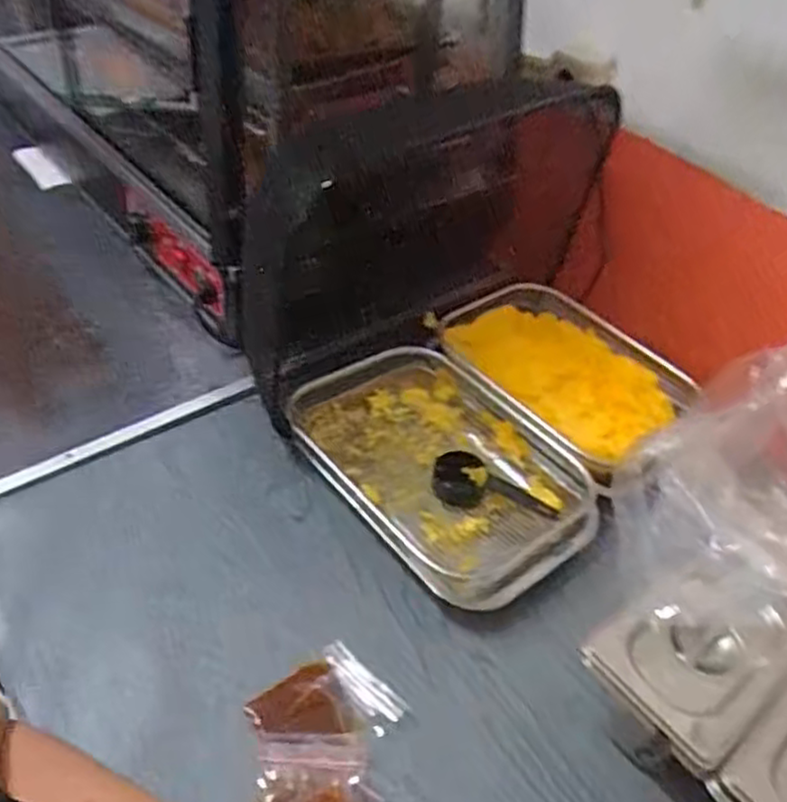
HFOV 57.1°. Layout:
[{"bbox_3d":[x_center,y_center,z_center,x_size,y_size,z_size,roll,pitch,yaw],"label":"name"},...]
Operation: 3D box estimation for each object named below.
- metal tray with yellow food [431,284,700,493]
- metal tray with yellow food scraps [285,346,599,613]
[{"bbox_3d":[0.198,-0.039,0.862,0.229,0.056,0.291,-24,53,-30],"label":"metal tray with yellow food"},{"bbox_3d":[0.047,0.064,0.749,0.204,0.042,0.305,-25,53,-31],"label":"metal tray with yellow food scraps"}]

